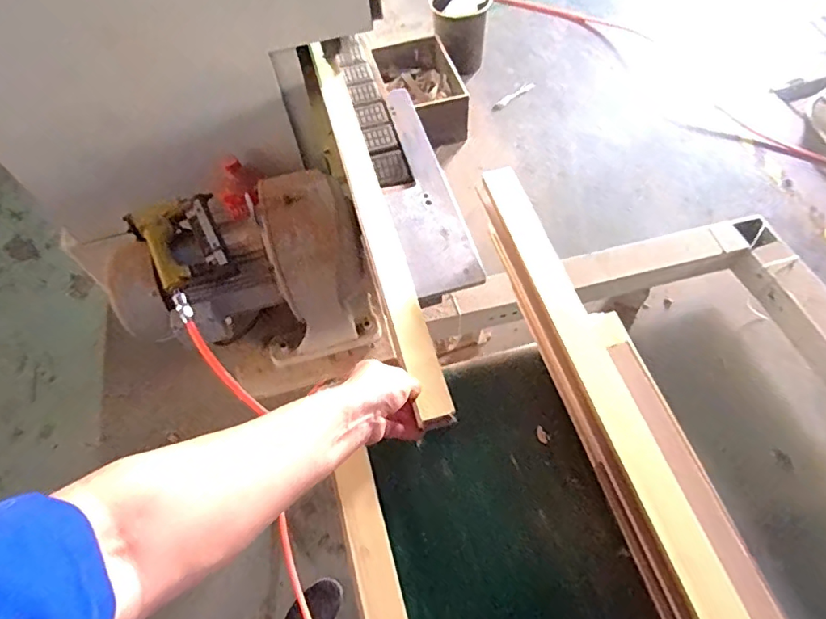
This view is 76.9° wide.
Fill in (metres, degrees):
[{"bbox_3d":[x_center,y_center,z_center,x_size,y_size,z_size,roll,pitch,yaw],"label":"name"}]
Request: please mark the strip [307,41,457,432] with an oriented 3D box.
[{"bbox_3d":[-0.069,-0.167,0.778,0.053,0.027,0.734,-15,59,-6],"label":"strip"}]

